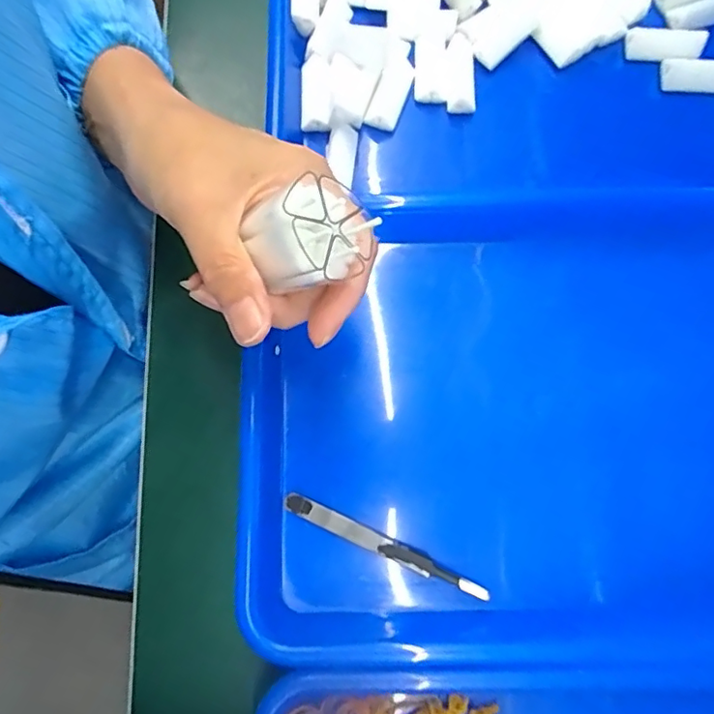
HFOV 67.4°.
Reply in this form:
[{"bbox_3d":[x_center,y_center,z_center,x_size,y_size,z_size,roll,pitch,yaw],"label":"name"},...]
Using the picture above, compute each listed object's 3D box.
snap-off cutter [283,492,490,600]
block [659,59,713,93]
[{"bbox_3d":[0.014,0.102,0.290,0.116,0.009,0.011,23,81,5],"label":"snap-off cutter"},{"bbox_3d":[0.220,-0.180,0.342,0.048,0.011,0.018,5,79,1],"label":"block"}]

